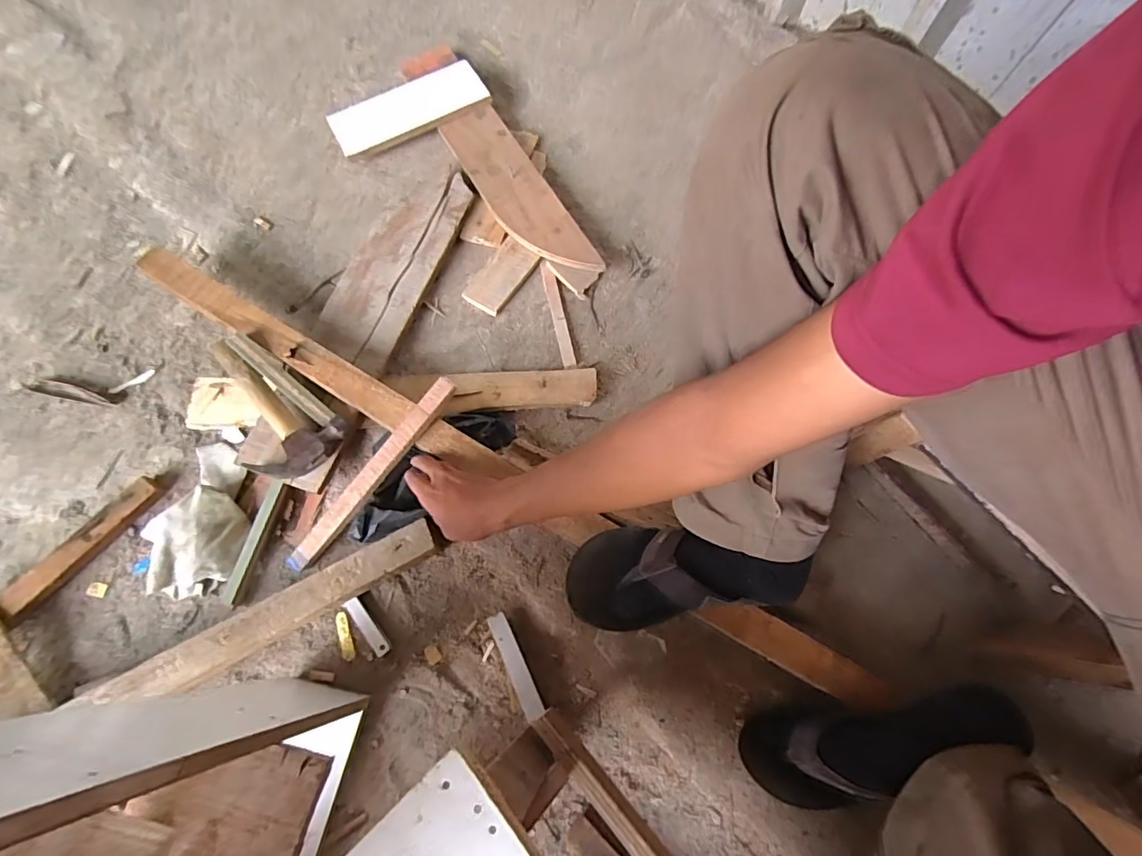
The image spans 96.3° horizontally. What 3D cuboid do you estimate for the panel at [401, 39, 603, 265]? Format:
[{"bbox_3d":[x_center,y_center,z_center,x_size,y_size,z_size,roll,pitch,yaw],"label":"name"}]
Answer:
[{"bbox_3d":[-0.130,-0.448,0.851,0.101,0.034,0.540,-29,74,-10],"label":"panel"}]

